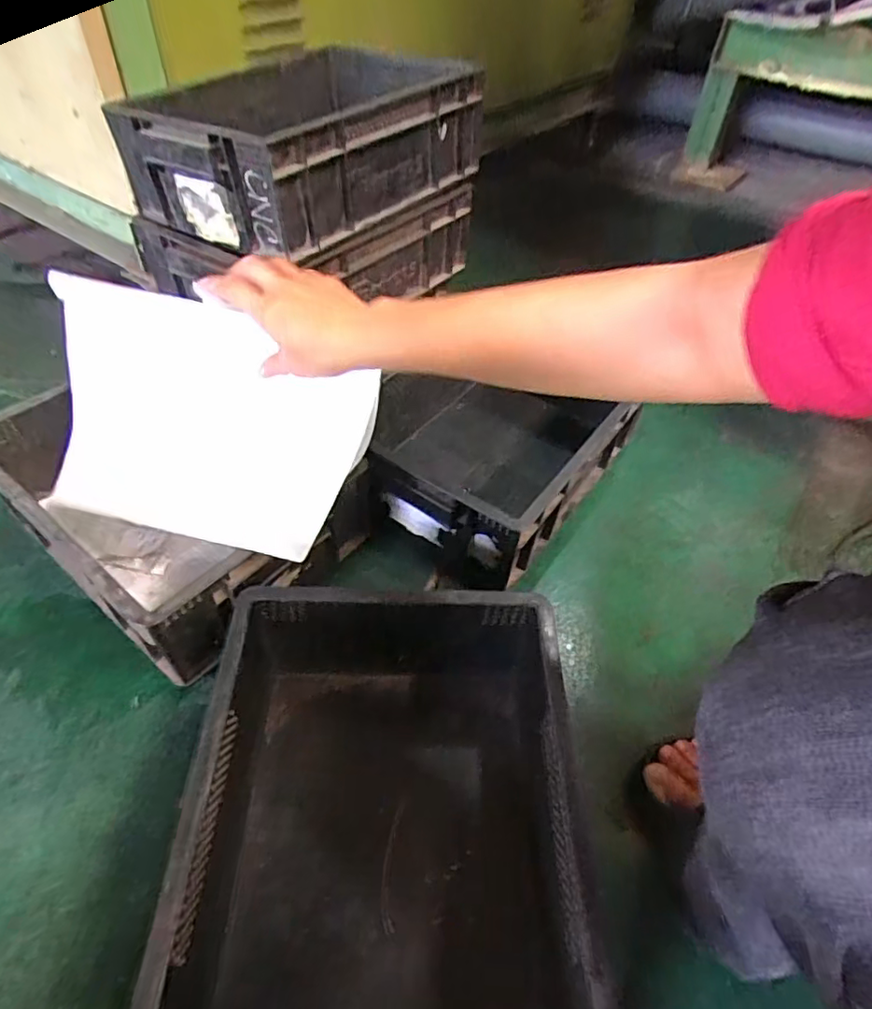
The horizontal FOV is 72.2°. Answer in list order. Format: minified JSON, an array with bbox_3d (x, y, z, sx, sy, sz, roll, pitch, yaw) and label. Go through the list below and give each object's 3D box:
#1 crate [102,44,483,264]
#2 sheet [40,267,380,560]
[{"bbox_3d":[-0.134,-0.411,0.682,0.231,0.118,0.358,31,52,24],"label":"crate"},{"bbox_3d":[-0.213,-0.076,0.533,0.288,0.080,0.204,13,84,10],"label":"sheet"}]

